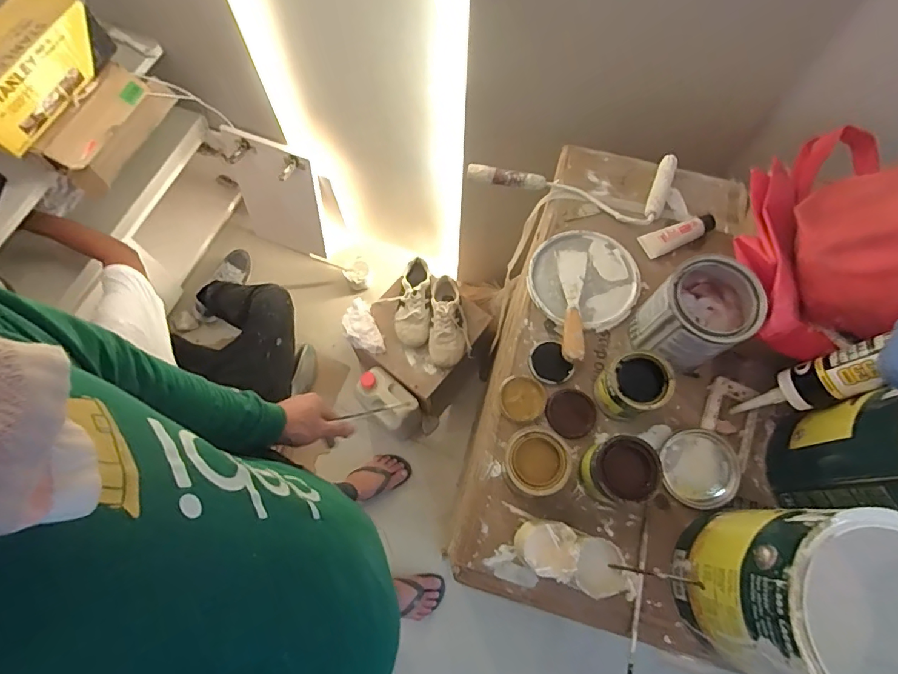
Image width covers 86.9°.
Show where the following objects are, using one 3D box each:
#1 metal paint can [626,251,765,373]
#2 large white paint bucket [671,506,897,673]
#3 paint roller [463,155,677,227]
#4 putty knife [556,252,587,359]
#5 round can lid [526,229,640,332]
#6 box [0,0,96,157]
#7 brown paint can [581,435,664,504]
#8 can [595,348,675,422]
[{"bbox_3d":[0.295,-0.022,0.578,0.106,0.133,0.102,0,69,0],"label":"metal paint can"},{"bbox_3d":[0.329,0.242,0.435,0.158,0.187,0.151,0,69,0],"label":"large white paint bucket"},{"bbox_3d":[0.185,-0.256,0.734,0.301,0.045,0.125,21,71,7],"label":"paint roller"},{"bbox_3d":[0.165,-0.048,0.644,0.039,0.019,0.169,7,70,2],"label":"putty knife"},{"bbox_3d":[0.188,-0.082,0.668,0.146,0.018,0.151,0,69,0],"label":"round can lid"},{"bbox_3d":[-0.837,-0.522,0.931,0.145,0.130,0.332,29,72,10],"label":"box"},{"bbox_3d":[0.193,0.151,0.541,0.067,0.072,0.068,0,69,0],"label":"brown paint can"},{"bbox_3d":[0.222,0.060,0.575,0.073,0.079,0.068,-36,74,-12],"label":"can"}]

